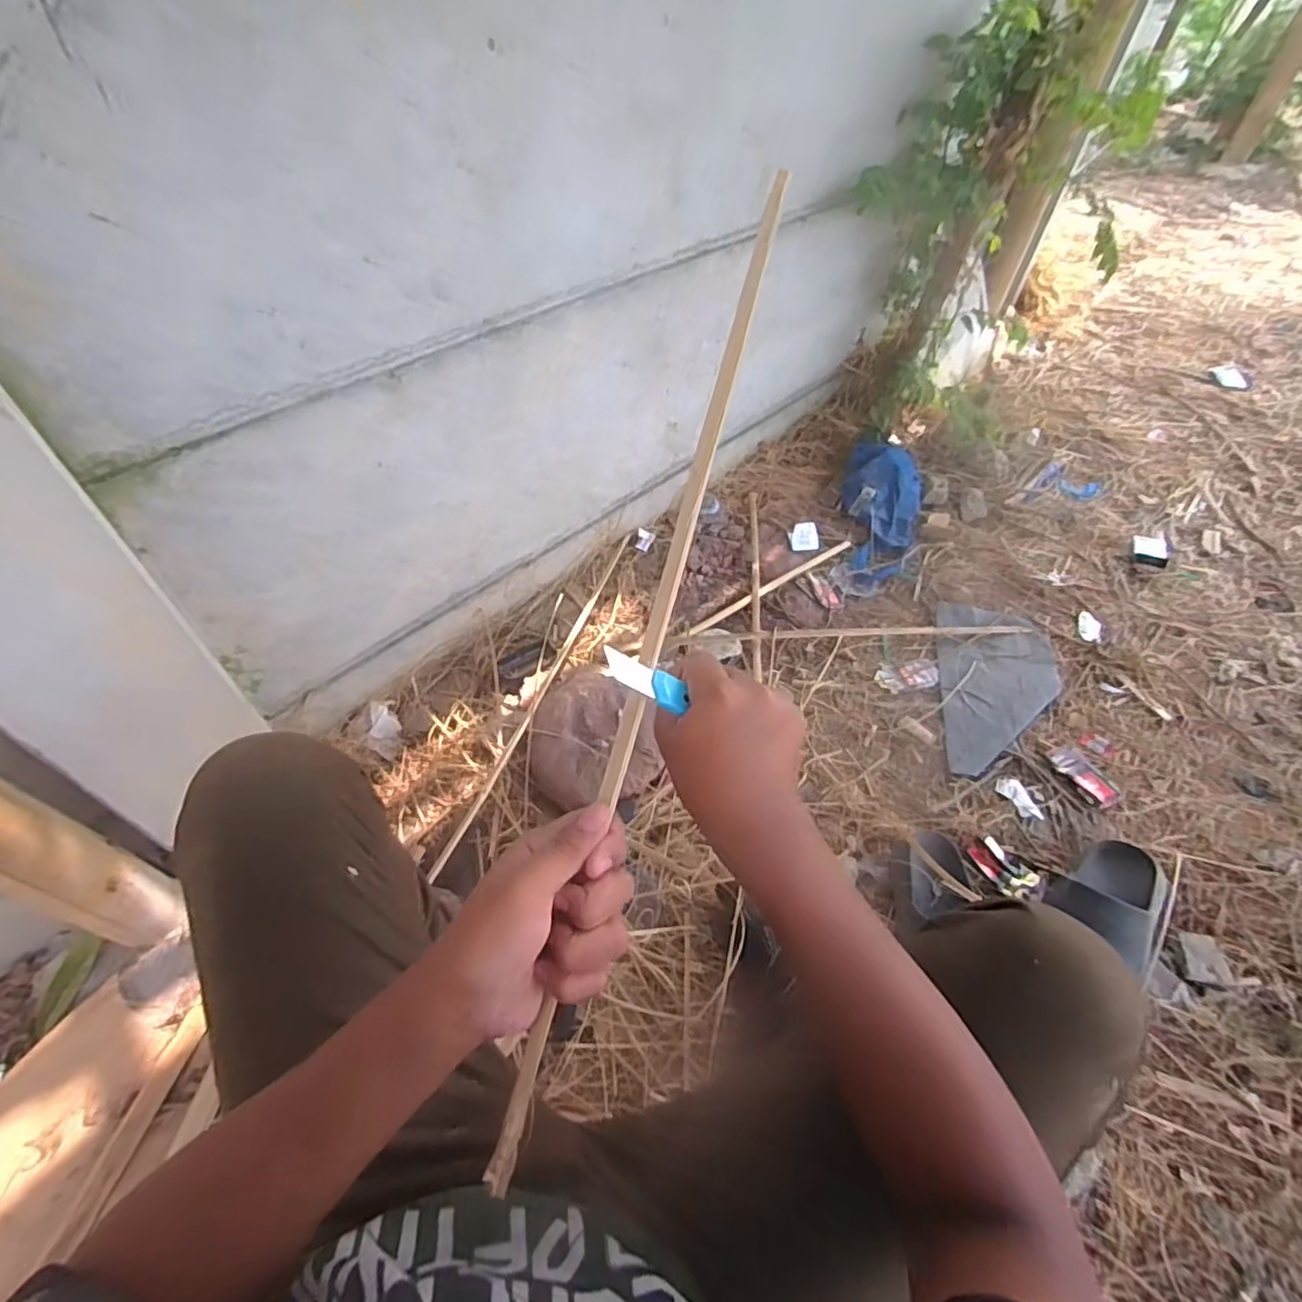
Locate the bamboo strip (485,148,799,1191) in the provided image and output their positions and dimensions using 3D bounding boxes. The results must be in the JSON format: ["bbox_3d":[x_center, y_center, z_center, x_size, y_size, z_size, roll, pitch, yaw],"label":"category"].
[{"bbox_3d":[0.008,-0.031,0.384,0.017,0.012,0.633,12,77,16],"label":"bamboo strip"}]

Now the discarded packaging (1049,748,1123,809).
[{"bbox_3d":[0.692,0.200,0.996,0.057,0.015,0.107,-19,51,-9],"label":"discarded packaging"}]

